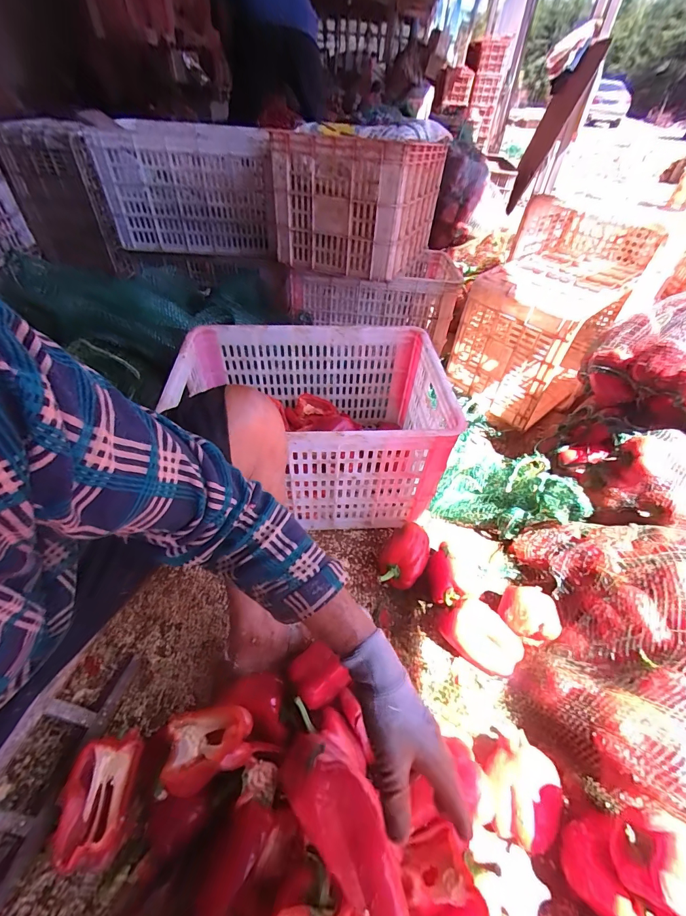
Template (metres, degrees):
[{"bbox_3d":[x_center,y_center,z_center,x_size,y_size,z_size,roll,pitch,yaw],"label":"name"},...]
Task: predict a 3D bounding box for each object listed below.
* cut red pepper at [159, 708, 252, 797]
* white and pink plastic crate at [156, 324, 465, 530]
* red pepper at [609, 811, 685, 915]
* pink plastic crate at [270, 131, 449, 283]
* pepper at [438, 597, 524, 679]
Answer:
[{"bbox_3d":[-0.167,0.348,0.442,0.099,0.039,0.078,-1,46,-4],"label":"cut red pepper"},{"bbox_3d":[-0.051,-0.066,0.804,0.483,0.285,0.351,-2,46,-5],"label":"white and pink plastic crate"},{"bbox_3d":[0.339,0.419,0.369,0.099,0.066,0.076,21,49,16],"label":"red pepper"},{"bbox_3d":[0.056,-0.703,1.004,0.327,0.271,0.395,21,48,16],"label":"pink plastic crate"},{"bbox_3d":[0.227,0.291,0.607,0.129,0.061,0.076,30,51,23],"label":"pepper"}]

